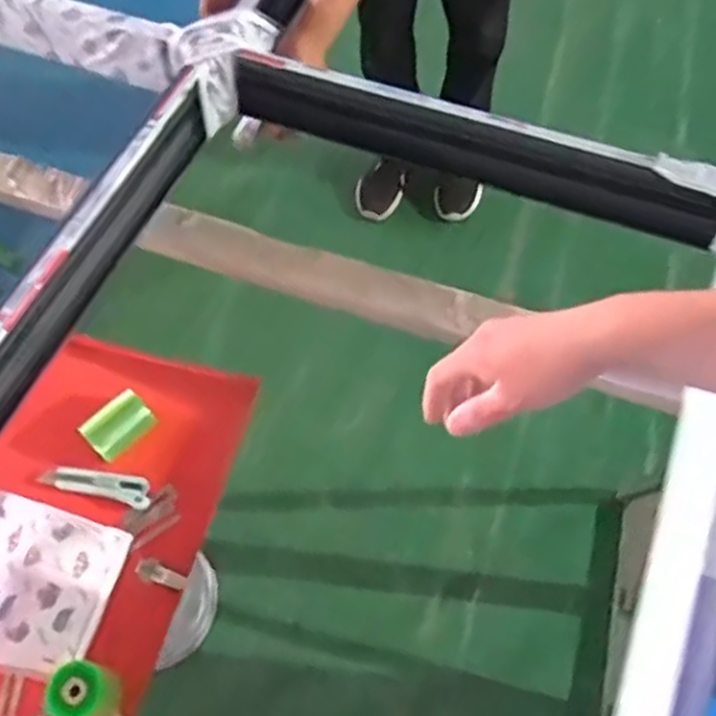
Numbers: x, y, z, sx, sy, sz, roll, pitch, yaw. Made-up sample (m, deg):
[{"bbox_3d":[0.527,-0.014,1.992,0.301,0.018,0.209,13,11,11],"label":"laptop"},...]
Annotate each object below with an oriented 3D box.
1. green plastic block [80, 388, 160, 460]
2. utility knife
[{"bbox_3d":[-0.311,0.087,0.957,0.055,0.033,0.082,35,69,20],"label":"green plastic block"},{"bbox_3d":[-0.337,0.159,0.951,0.151,0.021,0.038,13,63,10],"label":"utility knife"}]

